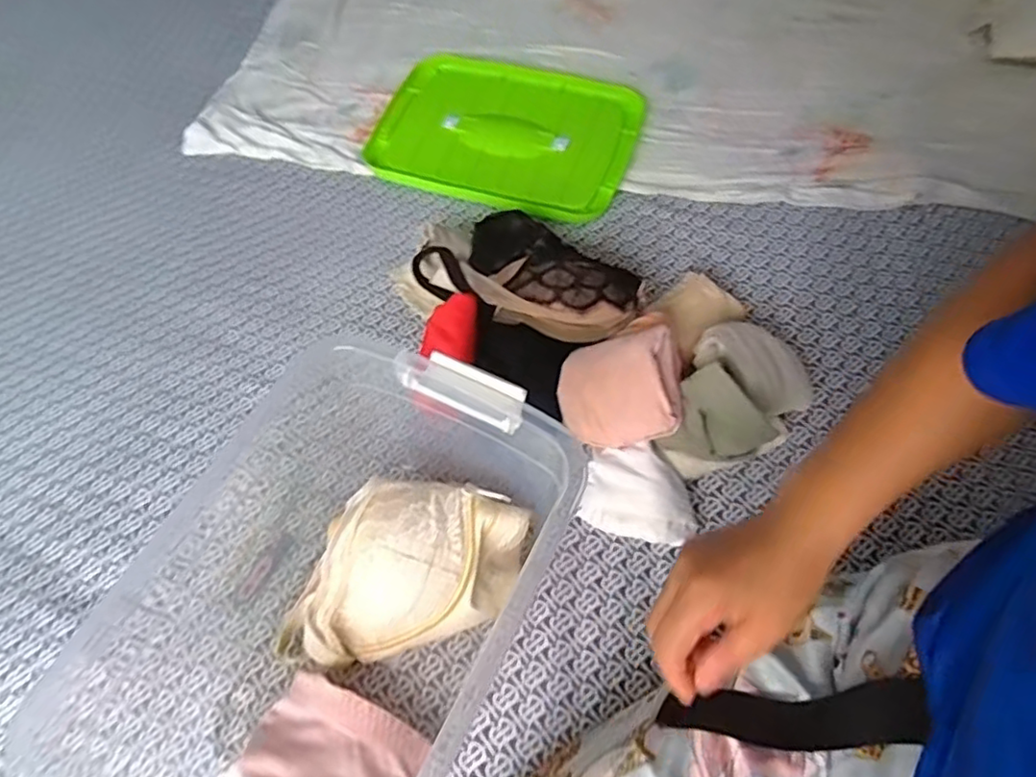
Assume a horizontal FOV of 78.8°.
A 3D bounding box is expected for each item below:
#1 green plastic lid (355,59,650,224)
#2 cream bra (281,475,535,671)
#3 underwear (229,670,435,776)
[{"bbox_3d":[-0.020,-0.346,0.843,0.340,0.018,0.249,19,63,14],"label":"green plastic lid"},{"bbox_3d":[-0.098,0.156,0.519,0.145,0.097,0.182,23,64,16],"label":"cream bra"},{"bbox_3d":[-0.140,0.285,0.472,0.124,0.053,0.103,25,65,16],"label":"underwear"}]

